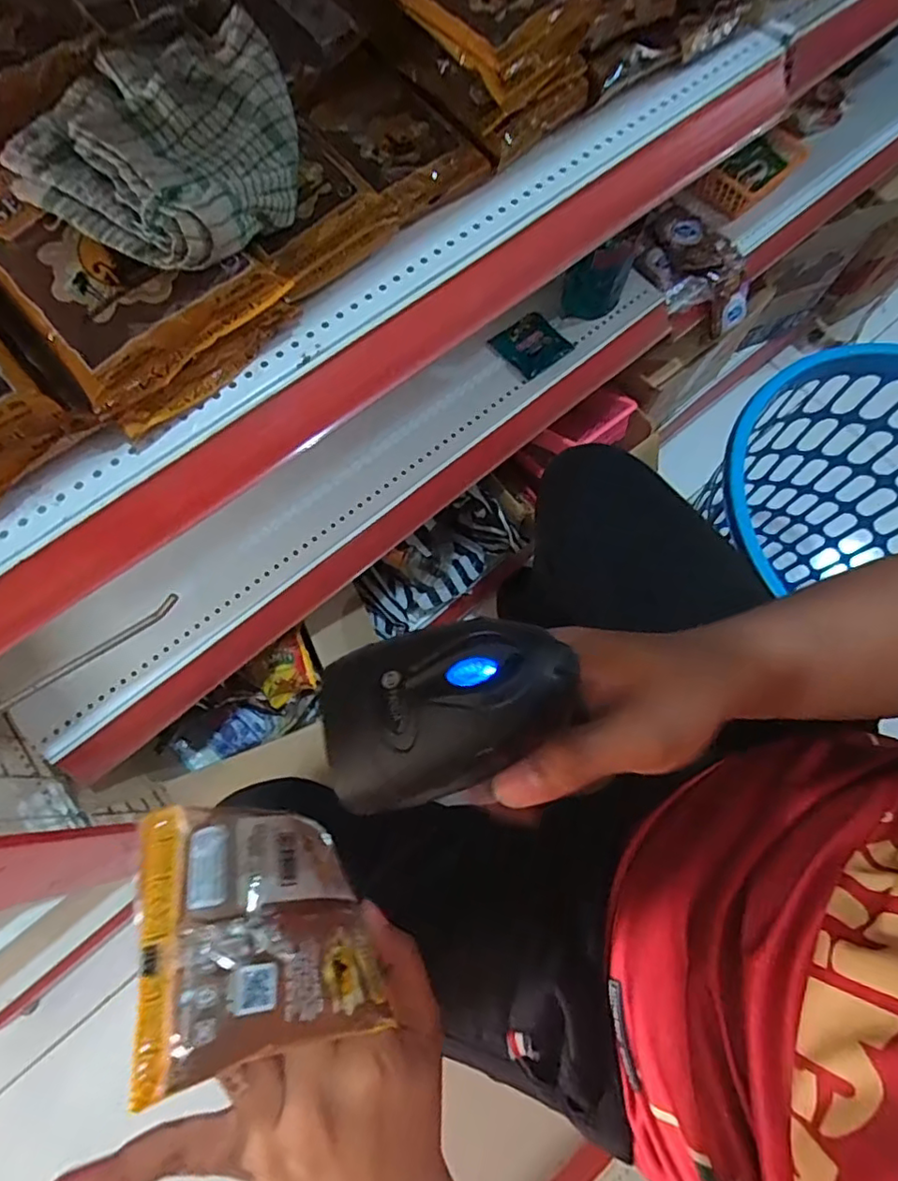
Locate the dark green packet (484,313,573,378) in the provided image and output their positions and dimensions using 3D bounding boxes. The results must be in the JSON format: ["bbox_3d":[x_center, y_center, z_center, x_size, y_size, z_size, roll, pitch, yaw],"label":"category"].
[{"bbox_3d":[0.101,-0.305,0.724,0.074,0.018,0.073,-42,78,-13],"label":"dark green packet"}]

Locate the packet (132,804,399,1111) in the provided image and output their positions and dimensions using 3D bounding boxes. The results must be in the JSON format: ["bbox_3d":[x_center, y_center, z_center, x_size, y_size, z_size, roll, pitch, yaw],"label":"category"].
[{"bbox_3d":[-0.071,0.136,0.245,0.023,0.100,0.088,-35,54,33],"label":"packet"}]

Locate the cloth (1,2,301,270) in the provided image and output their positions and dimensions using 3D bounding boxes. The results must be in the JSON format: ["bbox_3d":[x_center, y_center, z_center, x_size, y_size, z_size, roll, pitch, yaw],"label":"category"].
[{"bbox_3d":[-0.161,-0.270,0.356,0.132,0.036,0.171,25,74,6],"label":"cloth"}]

